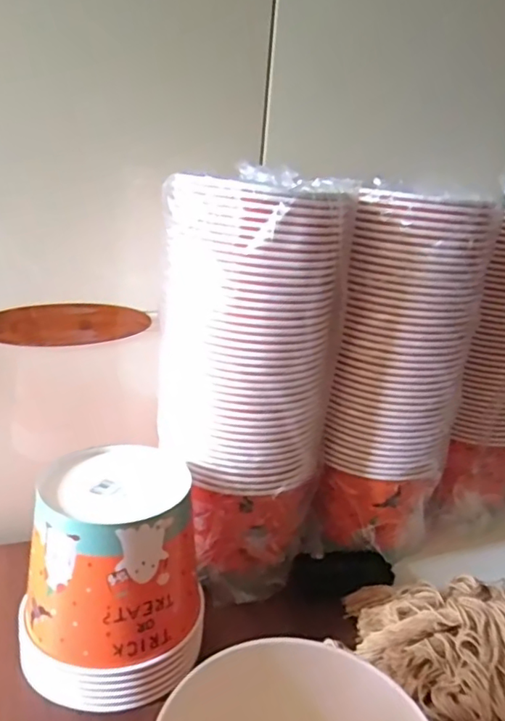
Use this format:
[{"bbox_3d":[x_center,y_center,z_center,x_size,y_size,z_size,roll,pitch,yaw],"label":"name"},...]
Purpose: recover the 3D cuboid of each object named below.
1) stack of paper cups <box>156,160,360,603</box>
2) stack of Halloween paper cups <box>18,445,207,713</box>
[{"bbox_3d":[-0.007,0.033,0.586,0.154,0.415,0.141,15,21,29],"label":"stack of paper cups"},{"bbox_3d":[-0.120,0.191,0.510,0.150,0.173,0.146,2,19,-9],"label":"stack of Halloween paper cups"}]

